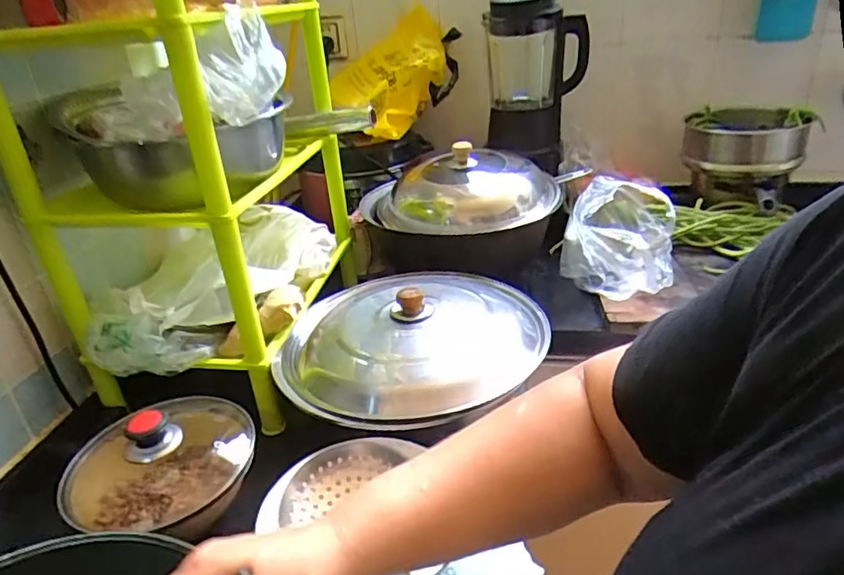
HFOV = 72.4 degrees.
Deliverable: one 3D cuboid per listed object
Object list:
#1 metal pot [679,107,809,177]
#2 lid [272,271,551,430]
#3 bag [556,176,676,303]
[{"bbox_3d":[0.652,-0.306,1.180,0.211,0.108,0.249,7,30,21],"label":"metal pot"},{"bbox_3d":[-0.012,0.053,0.736,0.316,0.058,0.325,-3,28,2],"label":"lid"},{"bbox_3d":[0.349,-0.107,1.012,0.168,0.132,0.283,6,30,20],"label":"bag"}]

